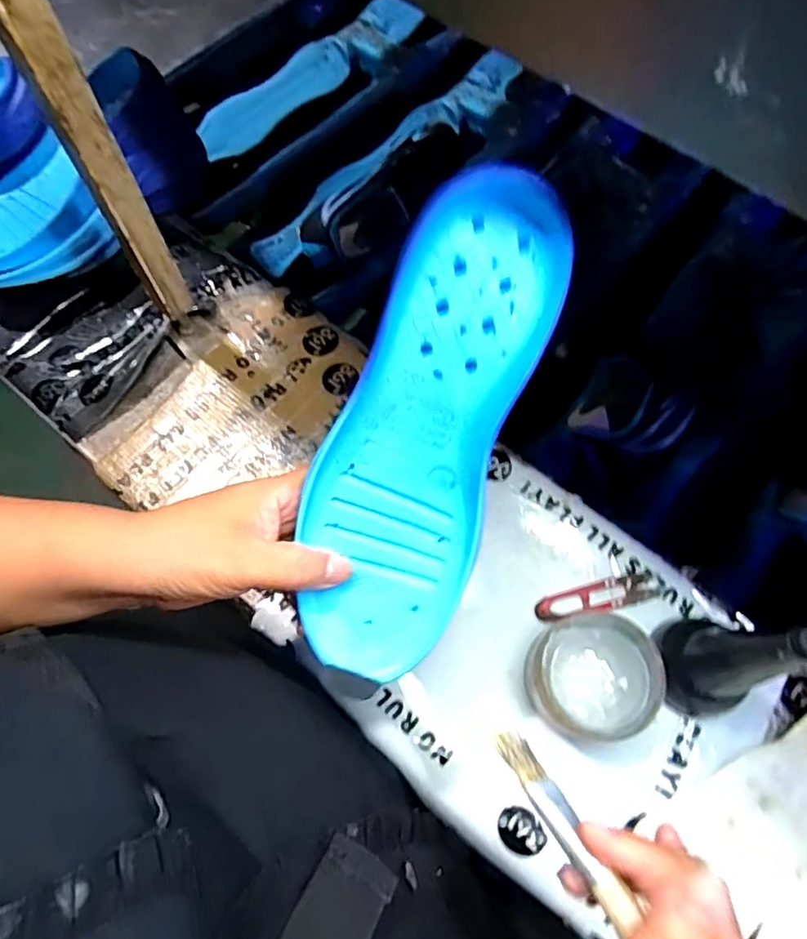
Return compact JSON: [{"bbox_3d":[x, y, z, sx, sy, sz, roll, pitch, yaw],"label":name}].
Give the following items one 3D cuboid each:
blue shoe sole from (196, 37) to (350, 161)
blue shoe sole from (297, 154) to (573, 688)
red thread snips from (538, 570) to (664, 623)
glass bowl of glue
[{"bbox_3d":[-0.166,-0.484,0.771,0.241,0.021,0.056,-45,120,-16],"label":"blue shoe sole"},{"bbox_3d":[0.009,-0.017,0.296,0.087,0.022,0.250,20,100,6],"label":"blue shoe sole"},{"bbox_3d":[0.149,0.098,0.454,0.095,0.004,0.022,-12,69,-6],"label":"red thread snips"},{"bbox_3d":[0.132,0.147,0.419,0.084,0.053,0.078,0,68,-1],"label":"glass bowl of glue"}]

